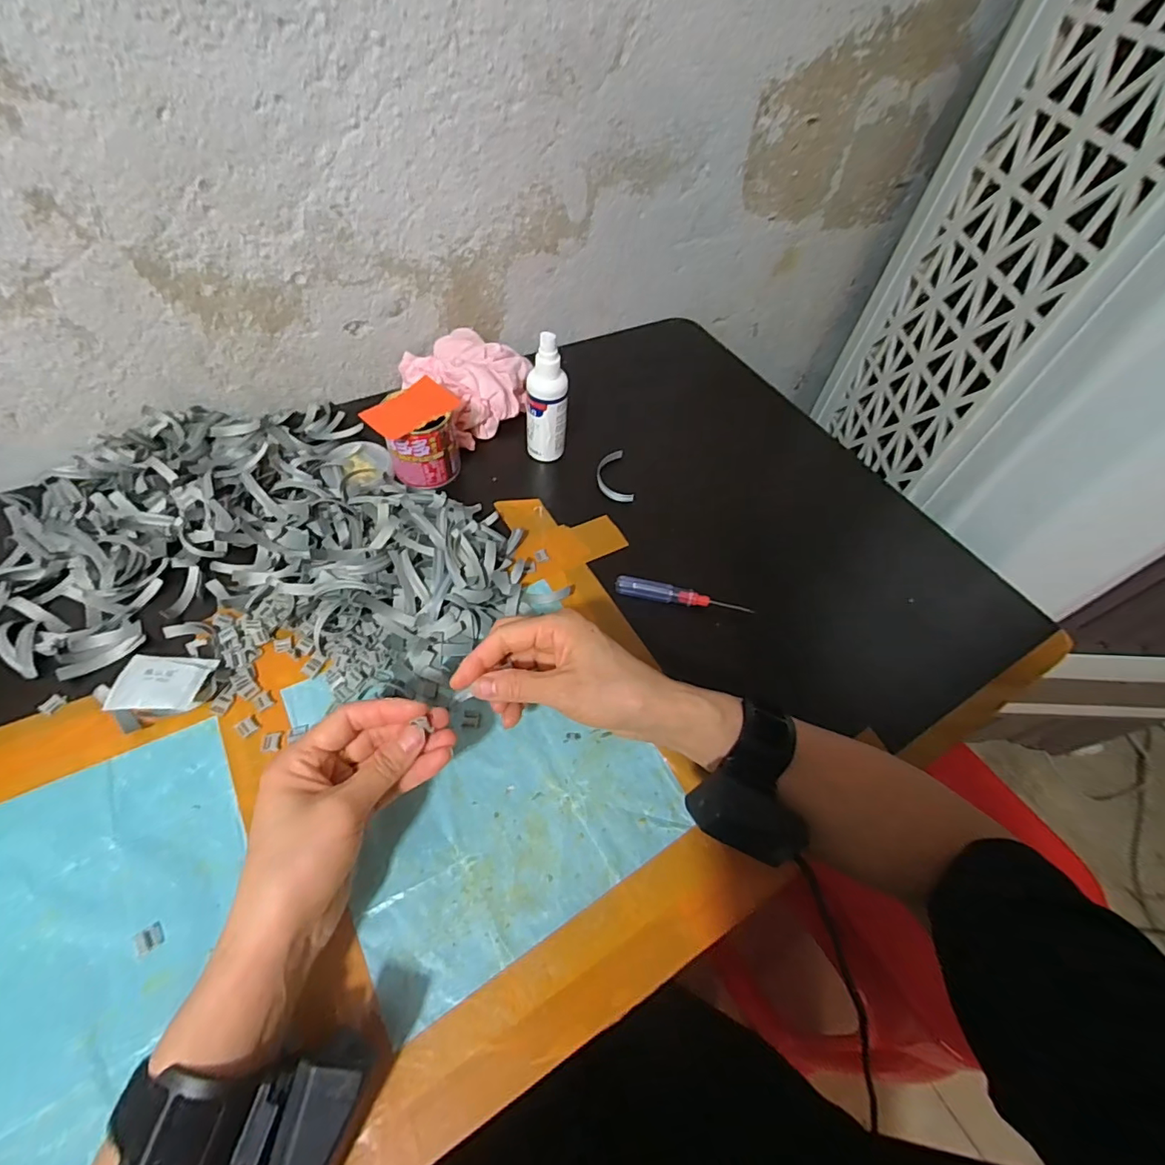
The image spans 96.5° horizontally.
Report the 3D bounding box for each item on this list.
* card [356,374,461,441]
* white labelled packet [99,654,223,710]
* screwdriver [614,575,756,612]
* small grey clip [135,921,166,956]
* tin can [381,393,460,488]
[{"bbox_3d":[-0.154,-0.158,0.473,0.051,0.007,0.080,36,58,15],"label":"card"},{"bbox_3d":[-0.300,0.072,0.371,0.062,0.018,0.039,5,55,-2],"label":"white labelled packet"},{"bbox_3d":[0.089,0.013,0.460,0.120,0.012,0.018,13,55,4],"label":"screwdriver"},{"bbox_3d":[-0.247,0.203,0.297,0.013,0.004,0.013,-29,62,-23],"label":"small grey clip"},{"bbox_3d":[-0.152,-0.138,0.494,0.064,0.060,0.058,-10,56,-11],"label":"tin can"}]

